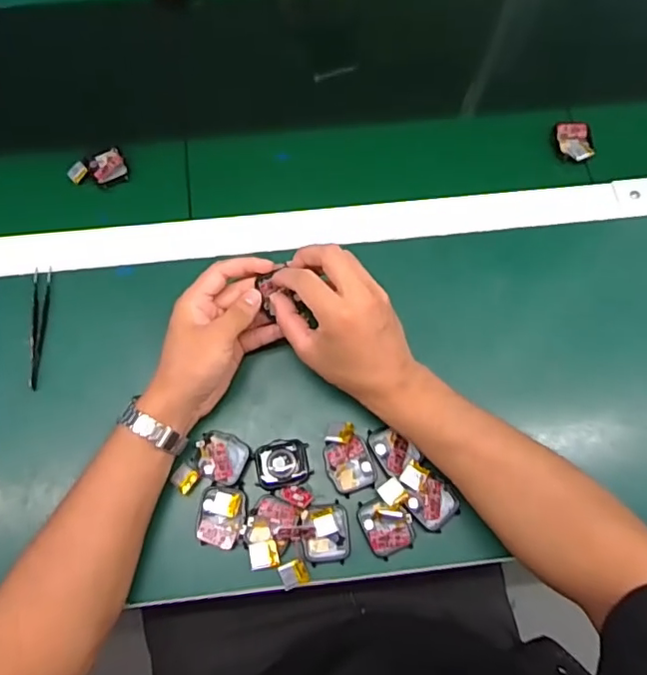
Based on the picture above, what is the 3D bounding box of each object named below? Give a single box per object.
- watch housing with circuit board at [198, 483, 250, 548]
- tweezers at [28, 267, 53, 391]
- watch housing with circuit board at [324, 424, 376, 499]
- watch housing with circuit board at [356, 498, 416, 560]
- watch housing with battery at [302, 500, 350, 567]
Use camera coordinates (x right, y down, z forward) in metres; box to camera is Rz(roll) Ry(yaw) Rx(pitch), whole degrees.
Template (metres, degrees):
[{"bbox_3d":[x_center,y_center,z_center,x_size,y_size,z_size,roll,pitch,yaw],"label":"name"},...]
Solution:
[{"bbox_3d":[-0.082,0.145,0.453,0.038,0.009,0.047,5,72,1],"label":"watch housing with circuit board"},{"bbox_3d":[-0.258,-0.010,0.506,0.015,0.004,0.115,3,71,-22],"label":"tweezers"},{"bbox_3d":[0.019,0.102,0.475,0.039,0.013,0.061,-22,73,-7],"label":"watch housing with circuit board"},{"bbox_3d":[0.052,0.151,0.448,0.038,0.015,0.046,-24,73,-8],"label":"watch housing with circuit board"},{"bbox_3d":[0.002,0.158,0.450,0.037,0.011,0.046,-4,72,-1],"label":"watch housing with battery"}]

